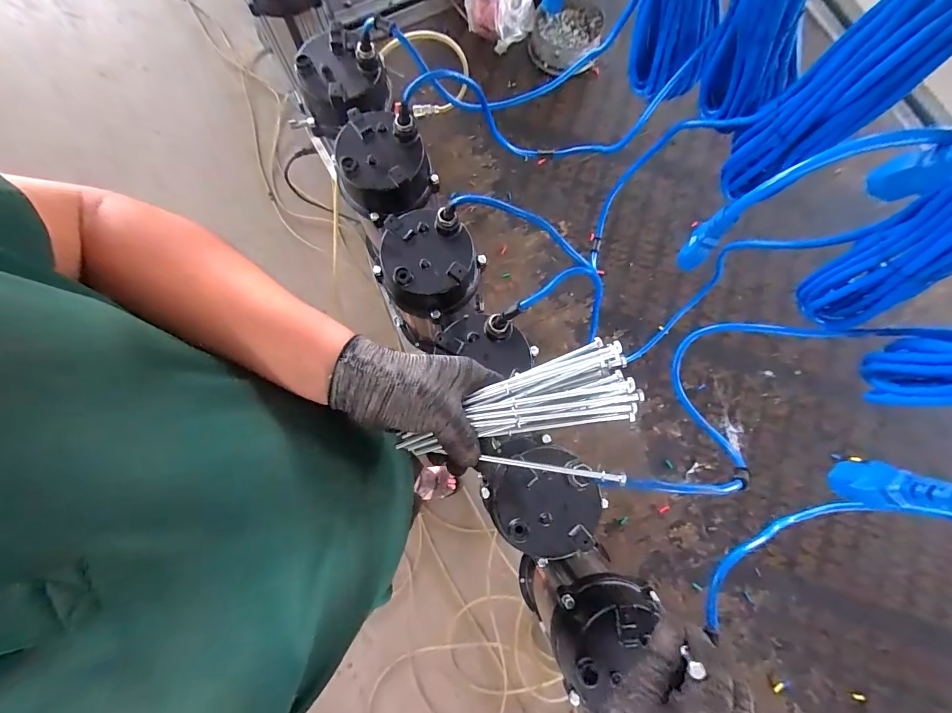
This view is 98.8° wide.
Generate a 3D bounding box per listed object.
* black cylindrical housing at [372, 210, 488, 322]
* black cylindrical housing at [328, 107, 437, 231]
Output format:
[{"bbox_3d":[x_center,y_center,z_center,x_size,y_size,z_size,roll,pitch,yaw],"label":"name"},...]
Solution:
[{"bbox_3d":[-0.061,-0.111,0.497,0.117,0.077,0.109,0,79,1],"label":"black cylindrical housing"},{"bbox_3d":[-0.121,-0.246,0.526,0.115,0.076,0.116,0,79,1],"label":"black cylindrical housing"}]

